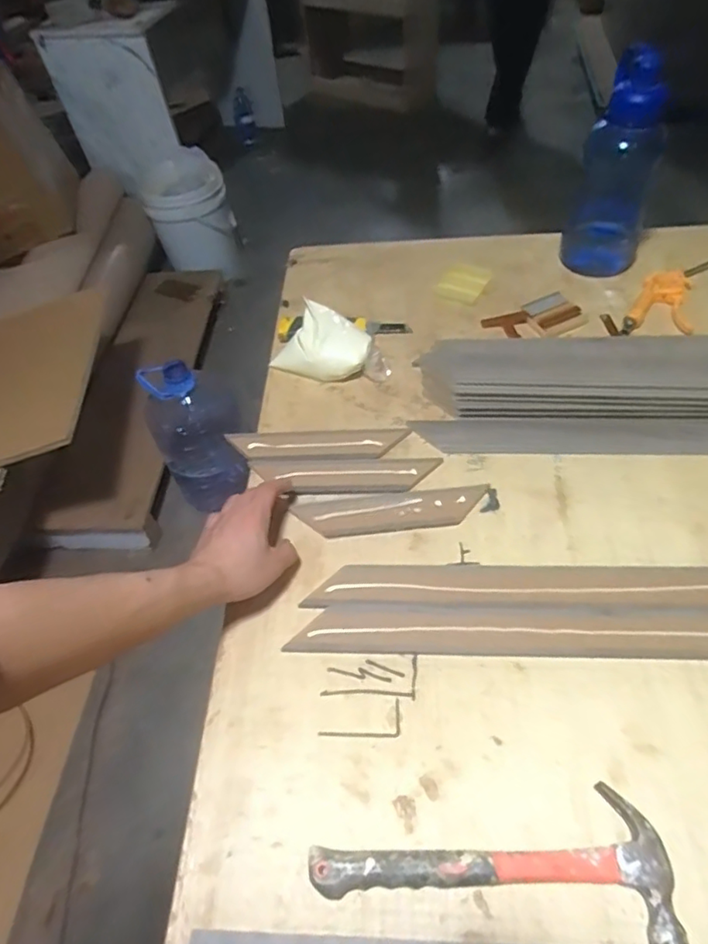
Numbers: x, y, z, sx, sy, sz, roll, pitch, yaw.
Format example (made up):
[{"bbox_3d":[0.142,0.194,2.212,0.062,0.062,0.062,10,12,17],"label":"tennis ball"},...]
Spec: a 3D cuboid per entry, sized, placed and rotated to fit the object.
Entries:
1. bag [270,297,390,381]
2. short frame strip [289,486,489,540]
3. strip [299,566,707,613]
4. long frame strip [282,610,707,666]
[{"bbox_3d":[-0.034,-0.172,0.791,0.160,0.065,0.088,-1,53,4],"label":"bag"},{"bbox_3d":[0.040,0.044,0.649,0.209,0.010,0.054,-4,53,2],"label":"short frame strip"},{"bbox_3d":[0.214,0.113,0.575,0.500,0.012,0.049,1,52,4],"label":"strip"},{"bbox_3d":[0.199,0.158,0.547,0.503,0.016,0.042,1,52,4],"label":"long frame strip"}]

